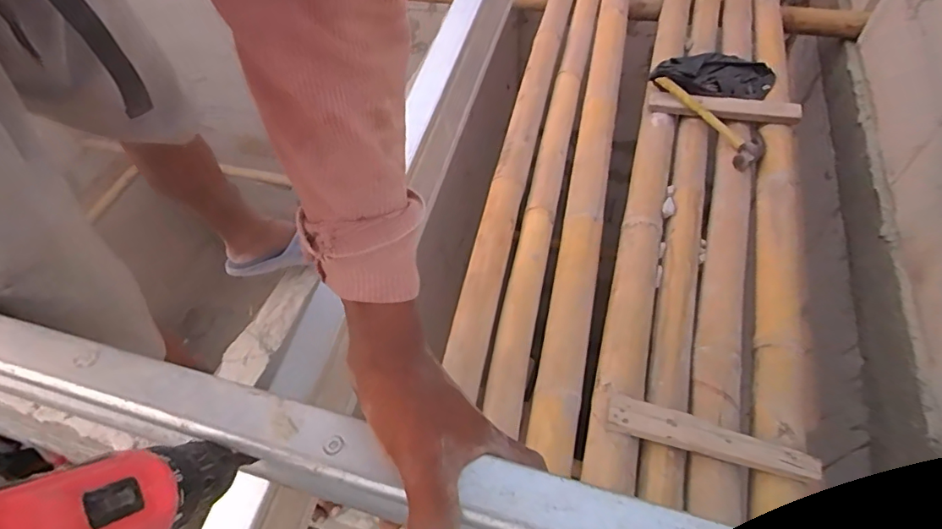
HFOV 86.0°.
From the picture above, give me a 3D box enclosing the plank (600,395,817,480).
[{"bbox_3d":[0.335,0.244,0.712,0.277,0.019,0.053,13,66,11],"label":"plank"}]

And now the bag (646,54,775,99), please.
[{"bbox_3d":[0.548,-0.432,1.142,0.266,0.042,0.161,8,58,9],"label":"bag"}]

